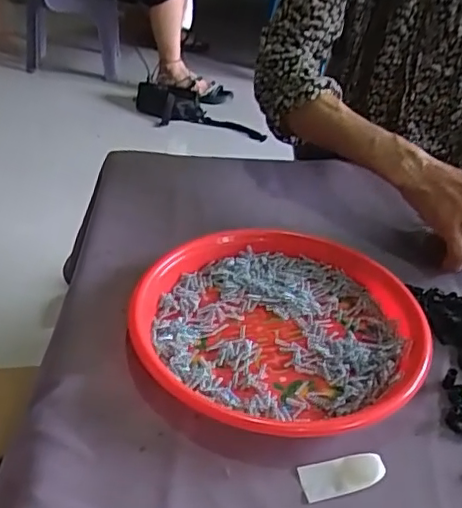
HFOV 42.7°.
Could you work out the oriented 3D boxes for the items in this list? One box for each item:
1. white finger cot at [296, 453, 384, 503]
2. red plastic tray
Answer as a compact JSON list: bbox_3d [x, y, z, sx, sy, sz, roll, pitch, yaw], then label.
[{"bbox_3d":[0.074,0.145,0.394,0.056,0.006,0.026,-7,37,-14],"label":"white finger cot"},{"bbox_3d":[0.041,0.058,0.493,0.233,0.028,0.220,6,36,3],"label":"red plastic tray"}]

